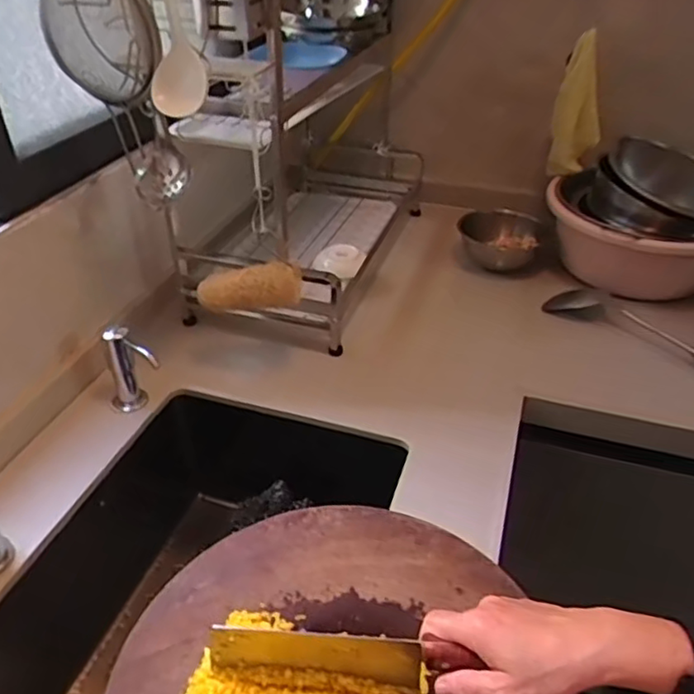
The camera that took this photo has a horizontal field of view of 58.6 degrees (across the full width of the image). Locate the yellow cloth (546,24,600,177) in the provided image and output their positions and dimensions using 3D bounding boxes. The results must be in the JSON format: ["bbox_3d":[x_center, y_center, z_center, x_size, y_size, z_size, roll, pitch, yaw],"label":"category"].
[{"bbox_3d":[0.399,-0.403,1.062,0.077,0.228,0.062,12,38,15],"label":"yellow cloth"}]

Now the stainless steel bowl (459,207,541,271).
[{"bbox_3d":[0.279,-0.196,1.143,0.141,0.078,0.124,9,38,11],"label":"stainless steel bowl"}]

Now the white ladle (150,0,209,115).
[{"bbox_3d":[-0.183,-0.343,0.630,0.053,0.194,0.053,-13,39,-17],"label":"white ladle"}]

